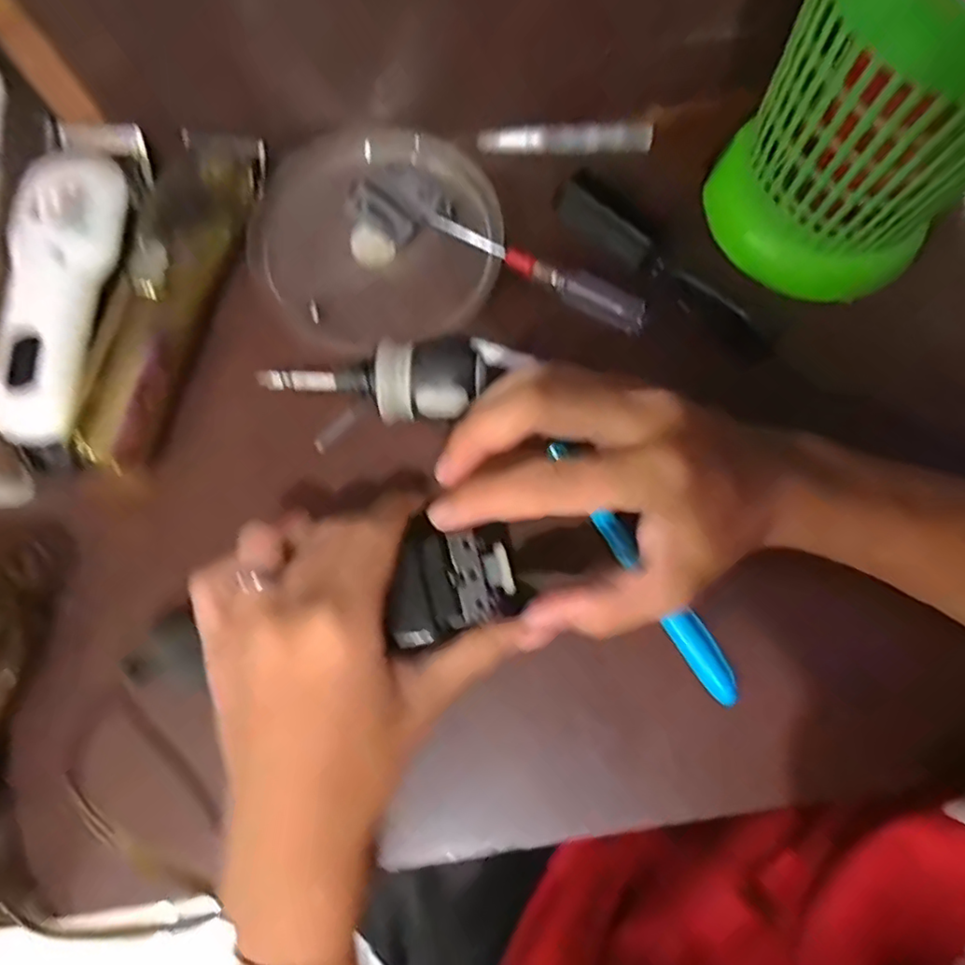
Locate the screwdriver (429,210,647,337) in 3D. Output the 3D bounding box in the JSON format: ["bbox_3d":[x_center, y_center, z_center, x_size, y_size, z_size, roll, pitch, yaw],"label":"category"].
[{"bbox_3d":[0.027,-0.111,0.314,0.123,0.015,0.016,27,77,6],"label":"screwdriver"}]

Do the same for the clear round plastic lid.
[{"bbox_3d":[-0.058,-0.138,0.328,0.128,0.017,0.130,0,76,0],"label":"clear round plastic lid"}]

